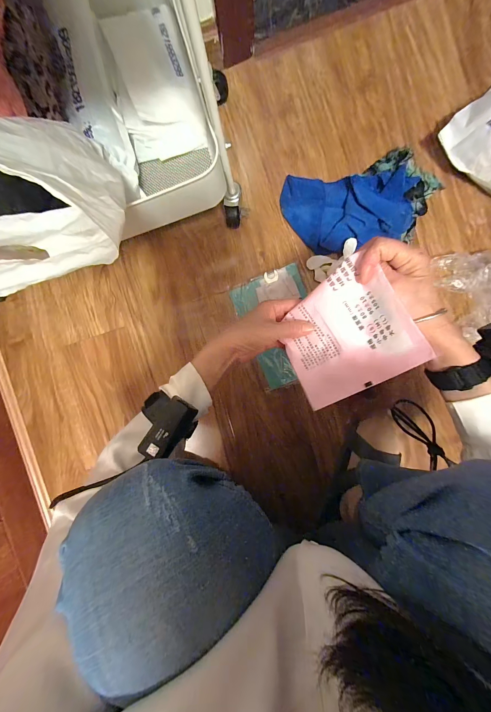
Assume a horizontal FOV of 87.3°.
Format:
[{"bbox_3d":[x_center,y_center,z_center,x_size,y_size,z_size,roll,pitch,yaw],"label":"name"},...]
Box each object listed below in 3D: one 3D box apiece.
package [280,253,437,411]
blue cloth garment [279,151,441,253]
[{"bbox_3d":[0.115,-0.024,0.313,0.142,0.020,0.137,-35,75,35],"label":"package"},{"bbox_3d":[0.210,-0.276,0.461,0.270,0.061,0.149,-8,93,5],"label":"blue cloth garment"}]

